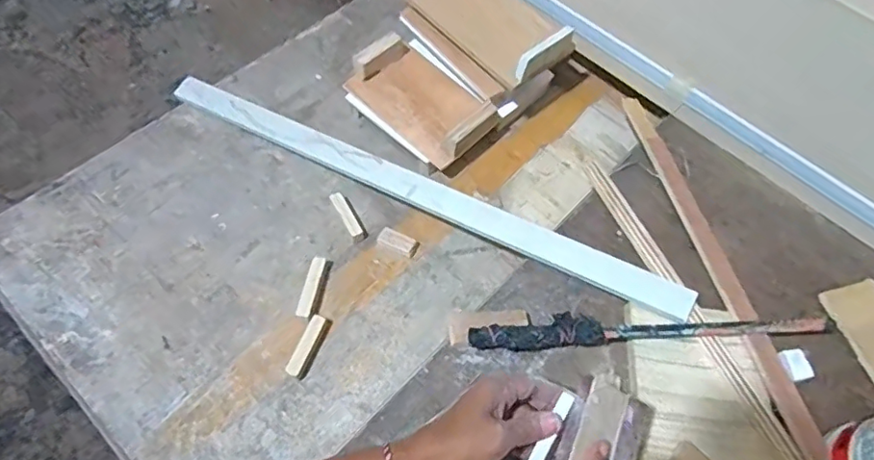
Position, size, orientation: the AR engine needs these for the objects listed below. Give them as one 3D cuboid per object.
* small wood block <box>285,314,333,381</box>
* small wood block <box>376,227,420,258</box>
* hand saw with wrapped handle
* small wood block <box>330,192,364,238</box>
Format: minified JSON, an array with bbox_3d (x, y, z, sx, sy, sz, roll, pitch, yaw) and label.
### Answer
[{"bbox_3d":[-0.122,0.111,0.538,0.019,0.014,0.061,22,61,8],"label":"small wood block"},{"bbox_3d":[-0.040,0.012,0.603,0.043,0.007,0.021,23,61,9],"label":"small wood block"},{"bbox_3d":[0.191,0.086,0.497,0.322,0.022,0.025,-2,61,-5],"label":"hand saw with wrapped handle"},{"bbox_3d":[-0.098,-0.017,0.611,0.014,0.008,0.056,-27,66,-18],"label":"small wood block"}]

